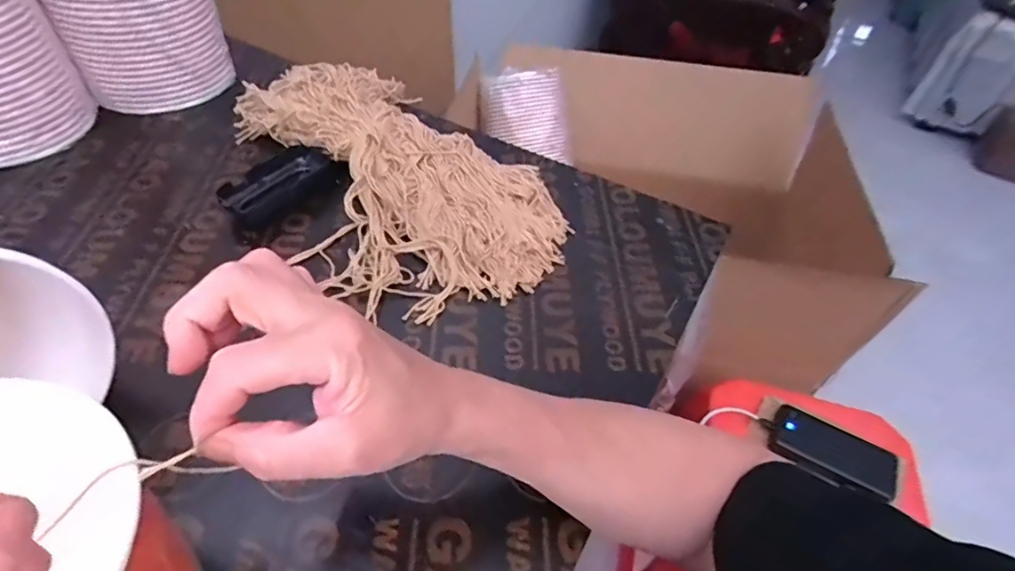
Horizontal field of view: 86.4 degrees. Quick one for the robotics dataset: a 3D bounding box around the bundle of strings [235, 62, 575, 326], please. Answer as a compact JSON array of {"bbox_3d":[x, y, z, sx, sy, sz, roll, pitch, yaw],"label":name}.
[{"bbox_3d":[-0.120,-0.119,0.545,0.213,0.050,0.380,-30,56,-26],"label":"bundle of strings"}]

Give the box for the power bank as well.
[{"bbox_3d":[0.448,0.223,0.738,0.158,0.018,0.081,27,52,19],"label":"power bank"}]

